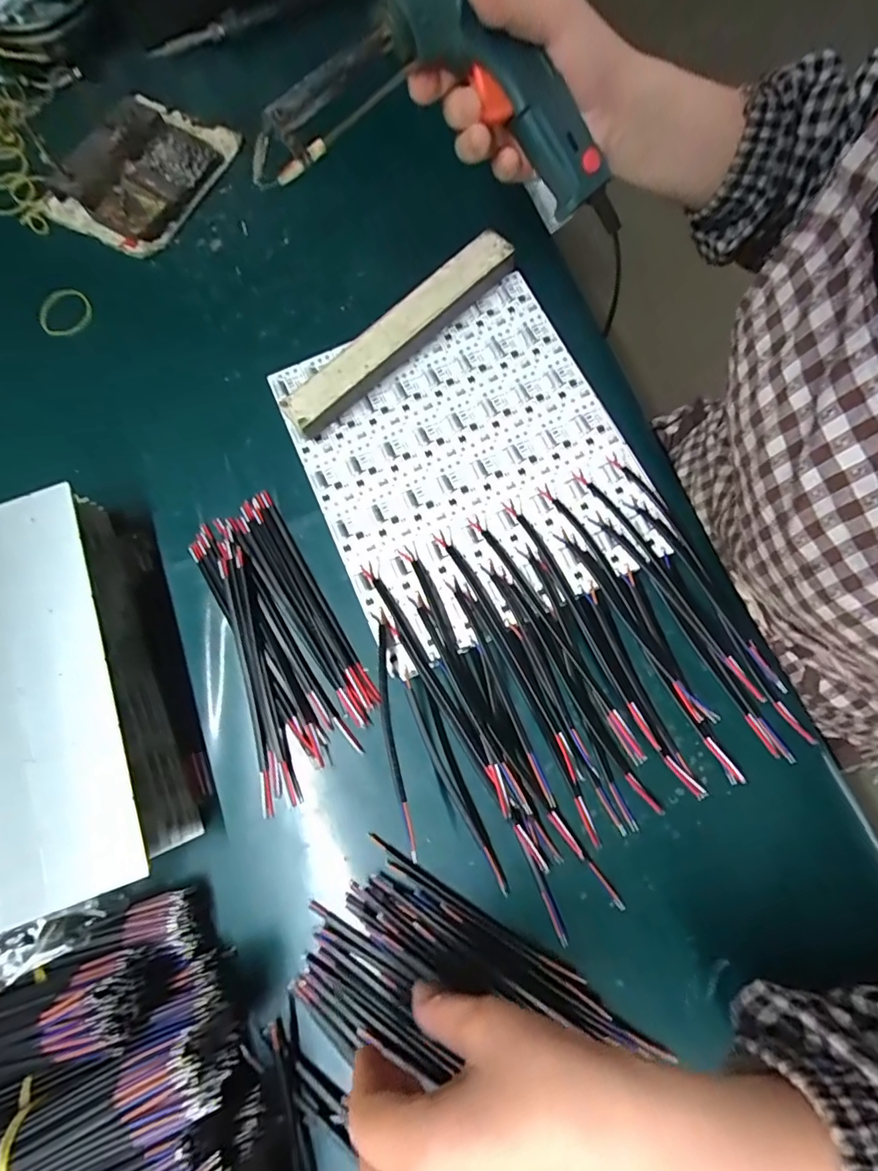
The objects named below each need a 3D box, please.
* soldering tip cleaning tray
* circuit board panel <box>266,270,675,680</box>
[{"bbox_3d":[-0.261,-0.366,0.446,0.113,0.031,0.139,31,78,9],"label":"soldering tip cleaning tray"},{"bbox_3d":[0.018,-0.082,0.345,0.199,0.009,0.223,-25,76,-2],"label":"circuit board panel"}]

